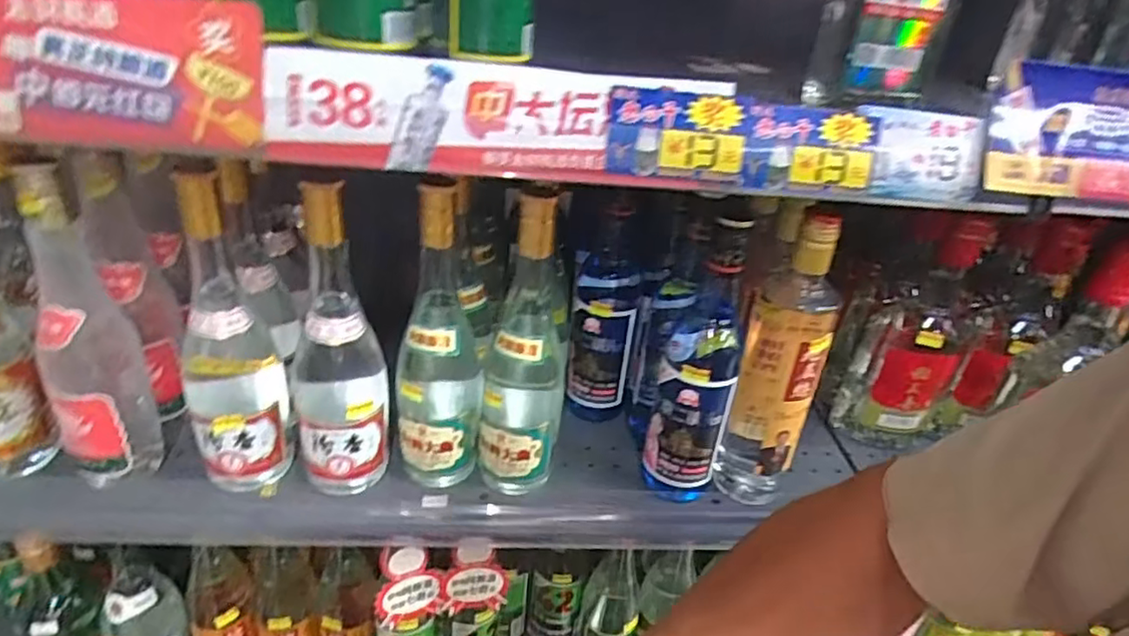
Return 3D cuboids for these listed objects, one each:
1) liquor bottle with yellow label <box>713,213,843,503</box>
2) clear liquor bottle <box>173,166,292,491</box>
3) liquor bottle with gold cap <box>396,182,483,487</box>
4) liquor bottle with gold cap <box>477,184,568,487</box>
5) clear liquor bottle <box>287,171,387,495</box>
[{"bbox_3d":[0.186,0.036,0.548,0.063,0.259,0.074,17,33,18],"label":"liquor bottle with yellow label"},{"bbox_3d":[-0.269,0.009,0.506,0.070,0.258,0.086,-10,35,-25],"label":"clear liquor bottle"},{"bbox_3d":[-0.103,0.012,0.534,0.068,0.261,0.084,1,31,-8],"label":"liquor bottle with gold cap"},{"bbox_3d":[-0.033,0.019,0.534,0.065,0.266,0.082,7,31,1],"label":"liquor bottle with gold cap"},{"bbox_3d":[-0.183,0.020,0.507,0.076,0.253,0.065,-4,32,-16],"label":"clear liquor bottle"}]

